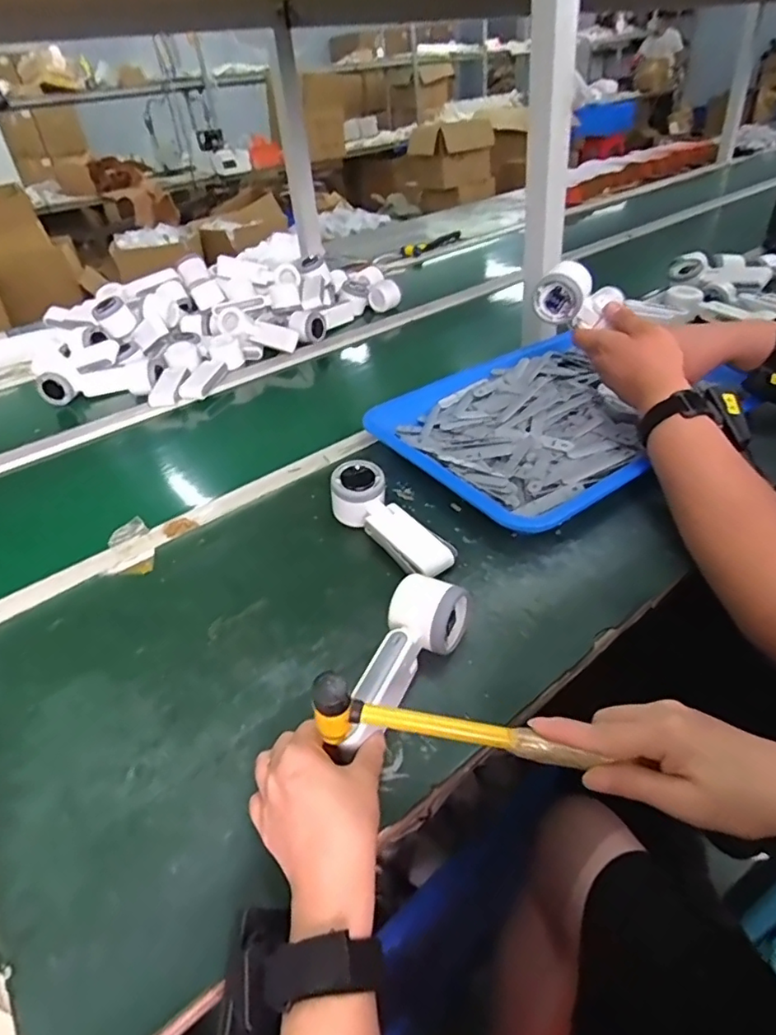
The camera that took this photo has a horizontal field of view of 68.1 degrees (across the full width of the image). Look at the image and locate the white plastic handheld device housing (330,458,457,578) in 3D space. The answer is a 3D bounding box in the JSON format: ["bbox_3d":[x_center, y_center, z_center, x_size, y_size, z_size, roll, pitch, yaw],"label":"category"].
[{"bbox_3d":[0.003,0.005,0.605,0.057,0.054,0.163,-30,57,-28],"label":"white plastic handheld device housing"}]

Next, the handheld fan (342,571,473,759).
[{"bbox_3d":[0.010,0.115,0.467,0.055,0.050,0.171,16,46,28],"label":"handheld fan"}]

